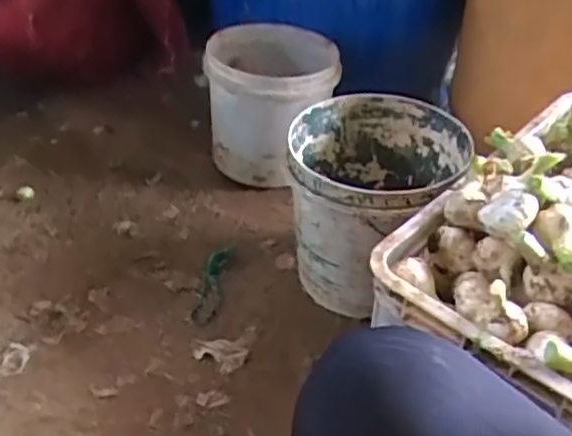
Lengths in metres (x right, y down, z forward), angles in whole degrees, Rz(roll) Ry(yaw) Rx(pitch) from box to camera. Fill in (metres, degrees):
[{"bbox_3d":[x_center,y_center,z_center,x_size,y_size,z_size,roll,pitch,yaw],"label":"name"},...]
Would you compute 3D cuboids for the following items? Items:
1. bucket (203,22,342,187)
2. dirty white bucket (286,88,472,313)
[{"bbox_3d":[-0.026,-0.219,1.236,0.238,0.275,0.239,0,38,0],"label":"bucket"},{"bbox_3d":[0.121,-0.007,0.986,0.244,0.259,0.271,17,41,19],"label":"dirty white bucket"}]

